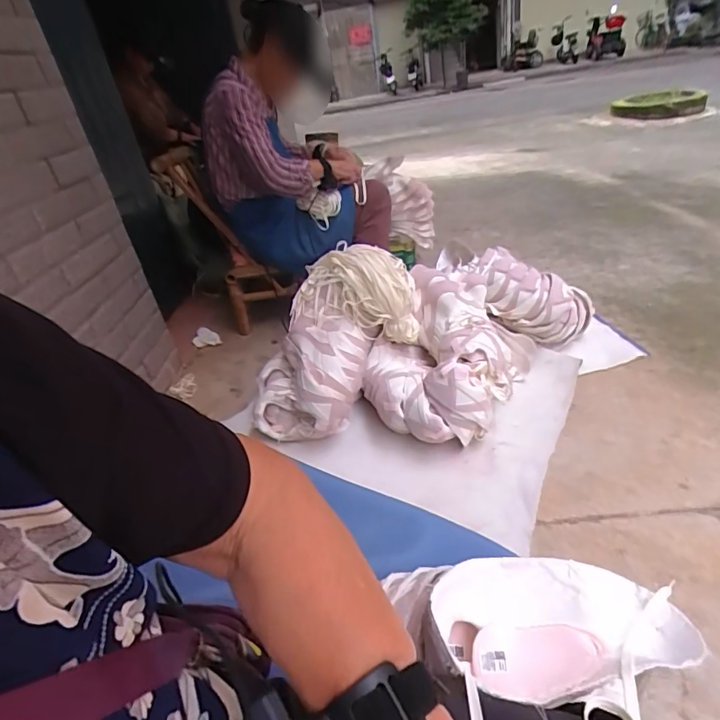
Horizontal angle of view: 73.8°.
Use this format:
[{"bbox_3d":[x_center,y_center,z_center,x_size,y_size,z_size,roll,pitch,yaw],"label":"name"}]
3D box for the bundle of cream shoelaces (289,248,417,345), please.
[{"bbox_3d":[-0.016,-0.150,1.135,0.286,0.188,0.123,-8,32,4],"label":"bundle of cream shoelaces"}]

